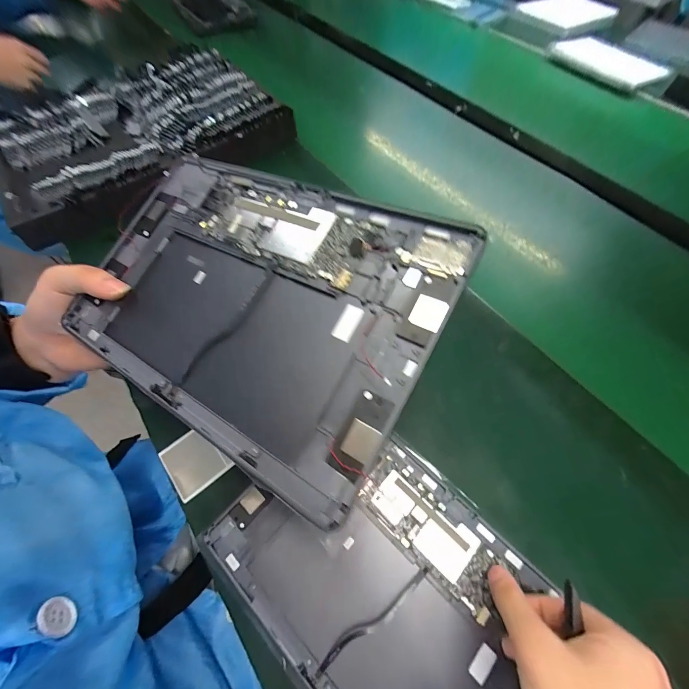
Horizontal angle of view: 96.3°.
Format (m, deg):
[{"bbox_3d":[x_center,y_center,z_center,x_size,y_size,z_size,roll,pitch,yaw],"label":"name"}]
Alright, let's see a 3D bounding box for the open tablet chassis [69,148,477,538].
[{"bbox_3d":[-0.065,-0.034,0.200,0.249,0.013,0.165,25,80,23],"label":"open tablet chassis"}]

